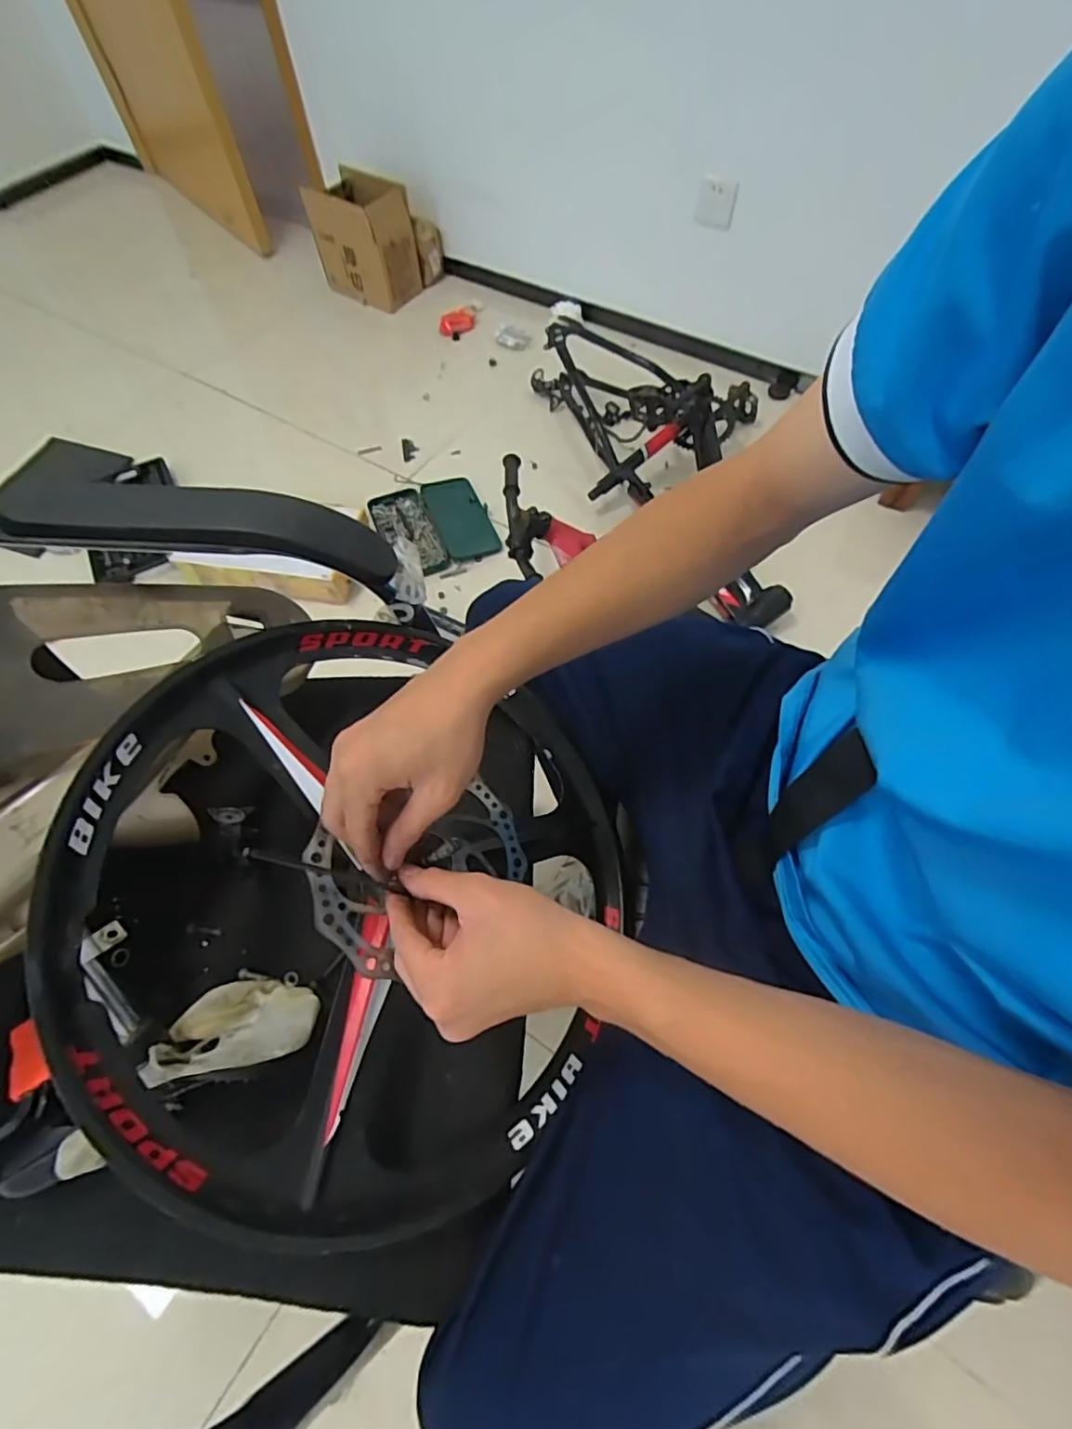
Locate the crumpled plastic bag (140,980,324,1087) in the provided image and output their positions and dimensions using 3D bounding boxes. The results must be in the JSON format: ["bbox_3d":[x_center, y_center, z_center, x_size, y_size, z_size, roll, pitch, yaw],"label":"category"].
[{"bbox_3d":[-0.210,0.212,0.403,0.120,0.098,0.060,-7,61,-2],"label":"crumpled plastic bag"}]

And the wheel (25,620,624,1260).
[{"bbox_3d":[-0.101,0.116,0.413,0.392,0.085,0.398,16,59,-27],"label":"wheel"}]

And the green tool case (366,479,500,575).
[{"bbox_3d":[-0.225,-0.421,1.305,0.238,0.037,0.258,-21,62,-10],"label":"green tool case"}]

